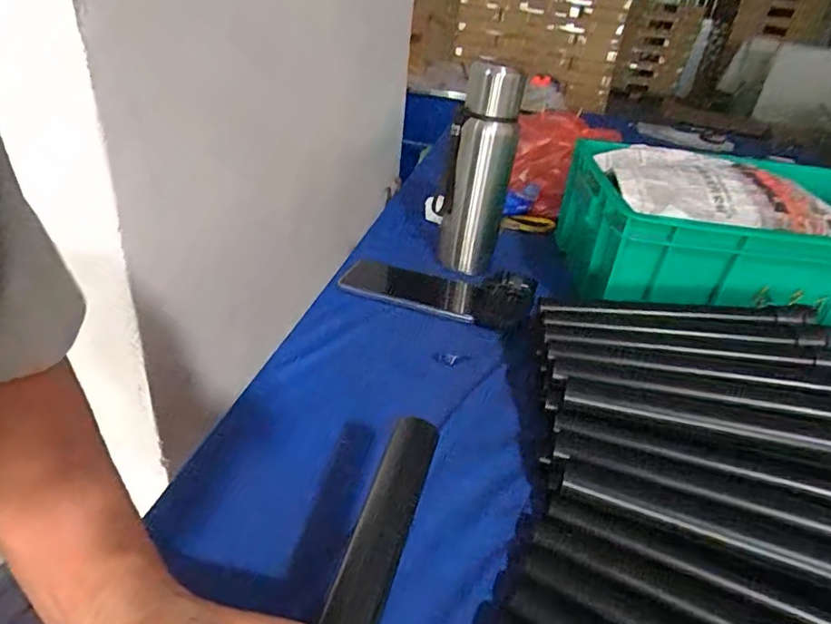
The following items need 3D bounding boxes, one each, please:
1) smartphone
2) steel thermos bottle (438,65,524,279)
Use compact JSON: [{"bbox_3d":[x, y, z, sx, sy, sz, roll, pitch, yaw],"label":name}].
[{"bbox_3d":[-0.007,-0.028,0.642,0.153,0.014,0.086,13,31,12],"label":"smartphone"},{"bbox_3d":[0.079,-0.168,0.652,0.066,0.228,0.064,11,31,8],"label":"steel thermos bottle"}]

